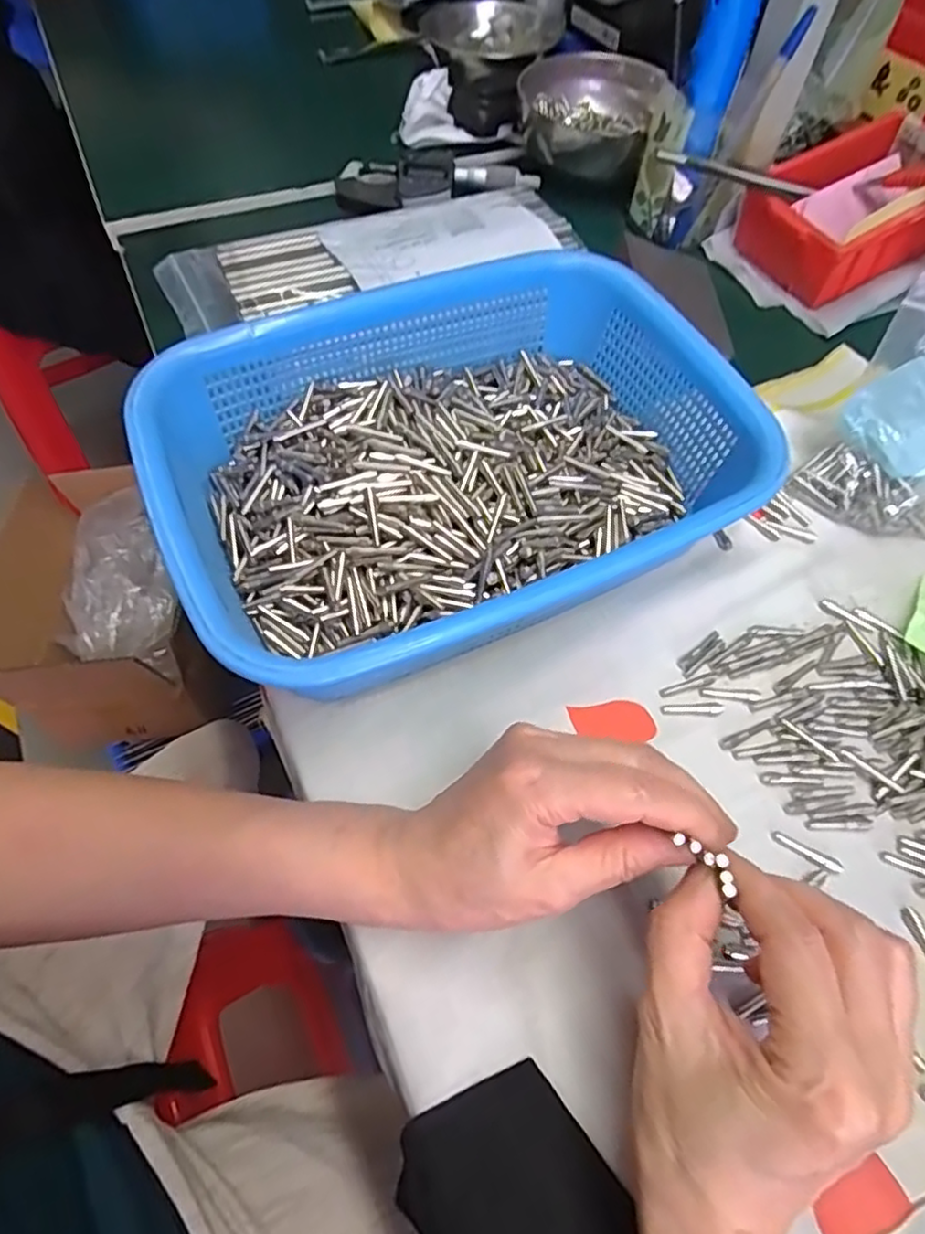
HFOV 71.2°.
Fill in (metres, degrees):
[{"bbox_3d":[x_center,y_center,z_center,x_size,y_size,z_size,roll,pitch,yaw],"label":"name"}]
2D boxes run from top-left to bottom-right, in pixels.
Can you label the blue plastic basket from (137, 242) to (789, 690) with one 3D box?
[{"bbox_3d":[0.001,-0.076,0.339,0.294,0.076,0.207,-21,63,-13],"label":"blue plastic basket"}]

